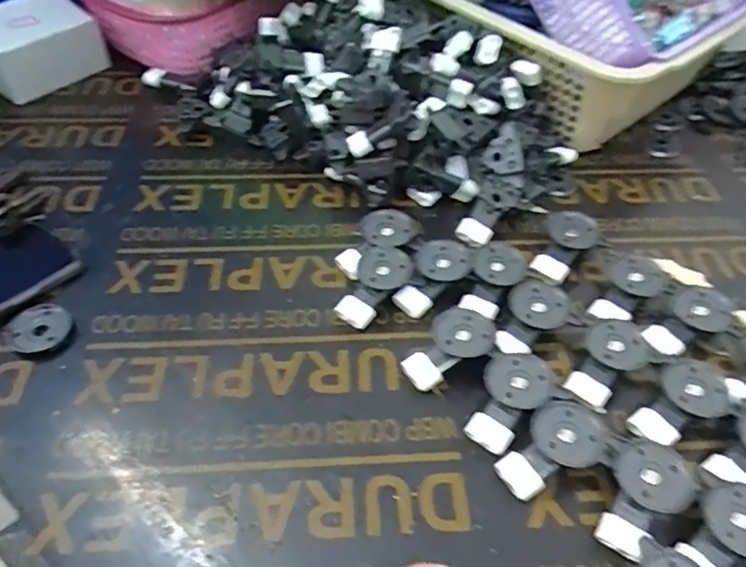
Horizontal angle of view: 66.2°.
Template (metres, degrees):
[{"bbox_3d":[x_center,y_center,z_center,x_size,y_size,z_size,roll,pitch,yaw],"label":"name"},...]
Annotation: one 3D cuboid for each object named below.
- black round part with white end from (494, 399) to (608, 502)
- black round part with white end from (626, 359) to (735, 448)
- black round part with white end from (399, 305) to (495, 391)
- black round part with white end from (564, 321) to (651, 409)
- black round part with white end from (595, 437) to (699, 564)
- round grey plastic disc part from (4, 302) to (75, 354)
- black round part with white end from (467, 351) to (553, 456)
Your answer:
[{"bbox_3d":[0.113,0.106,0.368,0.068,0.027,0.042,-17,52,-15],"label":"black round part with white end"},{"bbox_3d":[0.207,0.081,0.385,0.070,0.019,0.041,-28,56,-23],"label":"black round part with white end"},{"bbox_3d":[0.053,0.045,0.410,0.070,0.012,0.040,-40,58,-5],"label":"black round part with white end"},{"bbox_3d":[0.164,0.055,0.402,0.039,0.019,0.064,36,58,26],"label":"black round part with white end"},{"bbox_3d":[0.156,0.126,0.345,0.050,0.028,0.066,37,58,26],"label":"black round part with white end"},{"bbox_3d":[-0.247,0.033,0.424,0.043,0.009,0.037,-32,57,-25],"label":"round grey plastic disc part"},{"bbox_3d":[0.091,0.078,0.383,0.040,0.027,0.064,29,55,22],"label":"black round part with white end"}]

